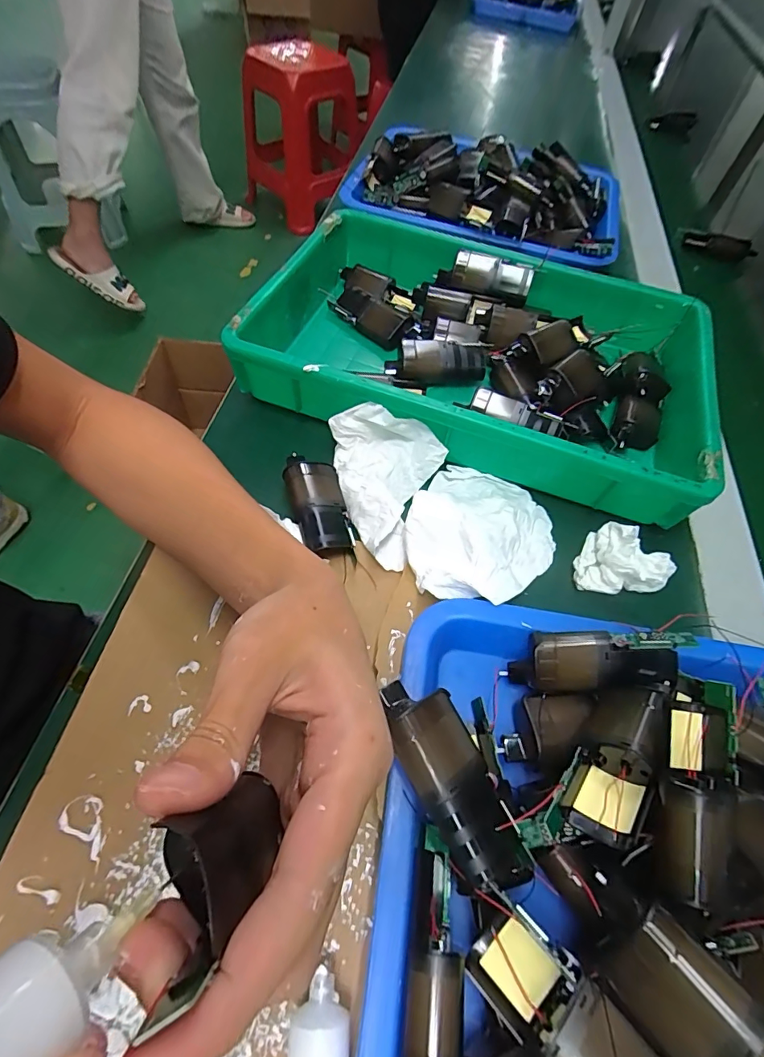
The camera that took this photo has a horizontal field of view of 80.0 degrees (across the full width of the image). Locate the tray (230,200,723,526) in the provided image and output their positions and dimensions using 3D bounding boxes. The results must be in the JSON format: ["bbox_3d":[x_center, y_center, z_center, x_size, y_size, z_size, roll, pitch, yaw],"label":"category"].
[{"bbox_3d":[0.086,-0.164,0.404,0.371,0.063,0.251,19,59,6],"label":"tray"}]

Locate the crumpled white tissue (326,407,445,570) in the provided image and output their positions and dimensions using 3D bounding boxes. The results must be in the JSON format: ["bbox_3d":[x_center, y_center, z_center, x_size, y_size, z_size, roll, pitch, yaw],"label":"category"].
[{"bbox_3d":[-0.007,-0.036,0.324,0.083,0.033,0.103,16,58,4],"label":"crumpled white tissue"}]

